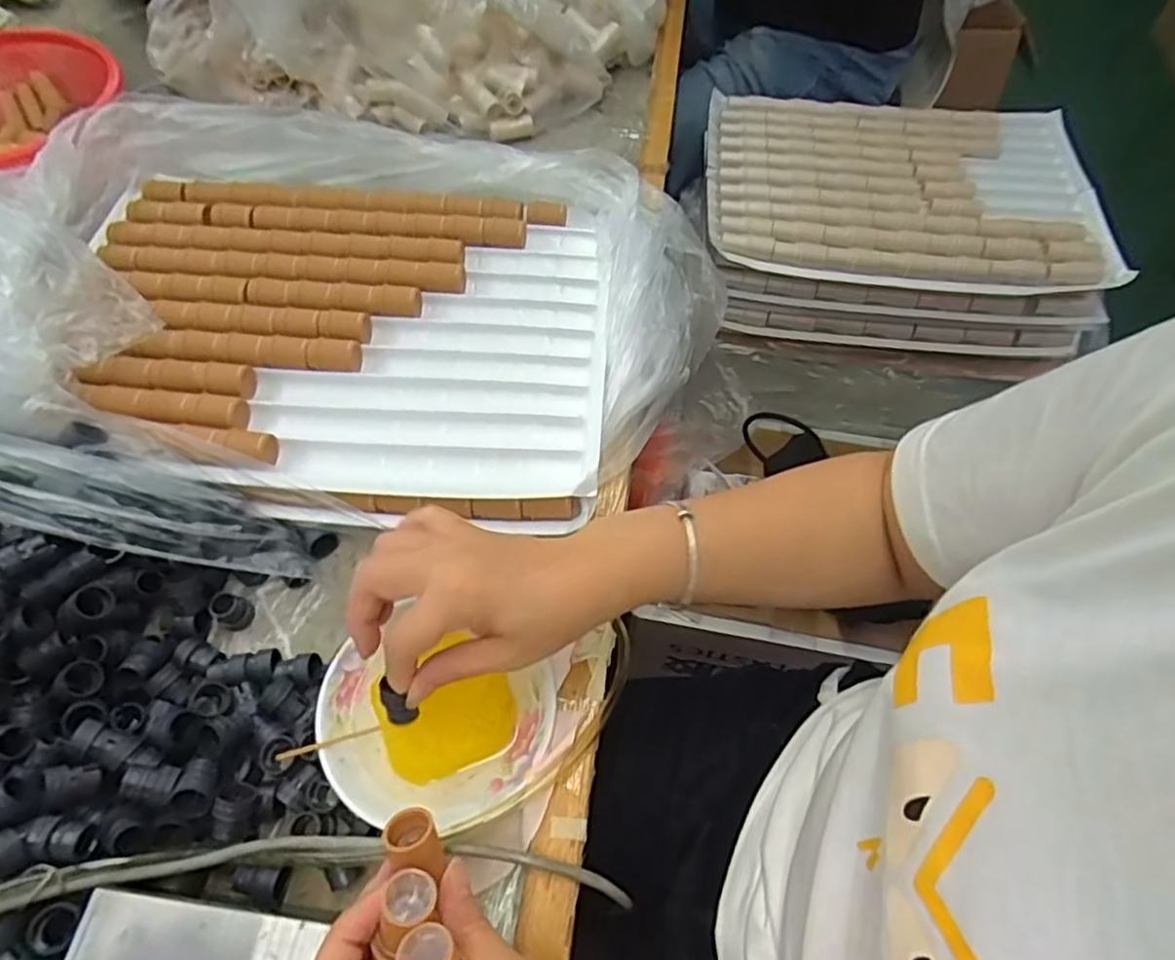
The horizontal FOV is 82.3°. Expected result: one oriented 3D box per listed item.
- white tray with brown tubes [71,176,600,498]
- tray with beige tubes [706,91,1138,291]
[{"bbox_3d":[-0.191,-0.128,0.526,0.397,0.022,0.305,3,60,-1],"label":"white tray with brown tubes"},{"bbox_3d":[0.374,-0.351,0.810,0.454,0.037,0.311,4,60,0],"label":"tray with beige tubes"}]

